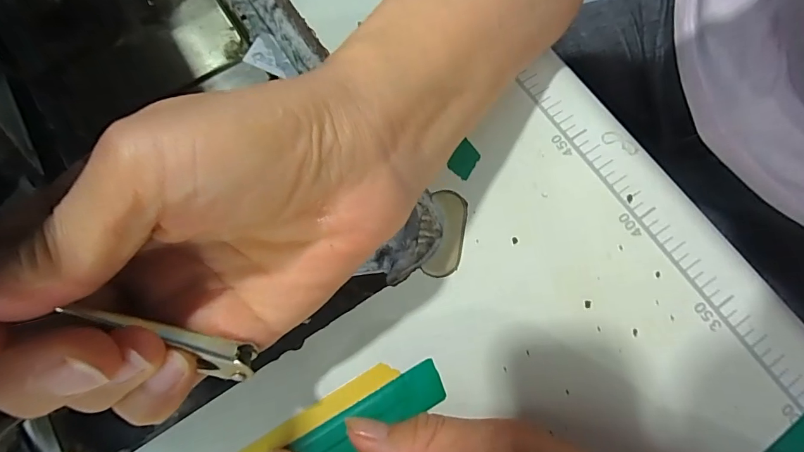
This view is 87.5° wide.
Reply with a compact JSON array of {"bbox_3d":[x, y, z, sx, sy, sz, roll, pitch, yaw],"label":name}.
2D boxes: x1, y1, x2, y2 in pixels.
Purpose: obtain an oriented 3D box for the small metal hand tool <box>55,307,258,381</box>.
[{"bbox_3d":[-0.067,0.033,0.121,0.051,0.005,0.009,29,73,-20],"label":"small metal hand tool"}]

